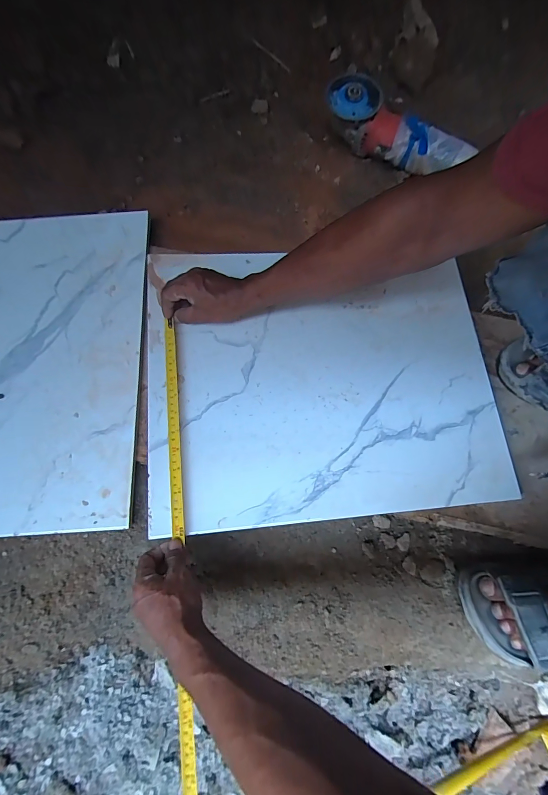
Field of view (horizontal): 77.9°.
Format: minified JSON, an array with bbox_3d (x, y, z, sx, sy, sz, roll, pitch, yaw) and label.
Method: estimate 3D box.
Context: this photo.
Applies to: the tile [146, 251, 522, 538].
[{"bbox_3d":[0.065,-0.040,0.499,0.492,0.010,0.409,-5,74,-3],"label":"tile"}]

